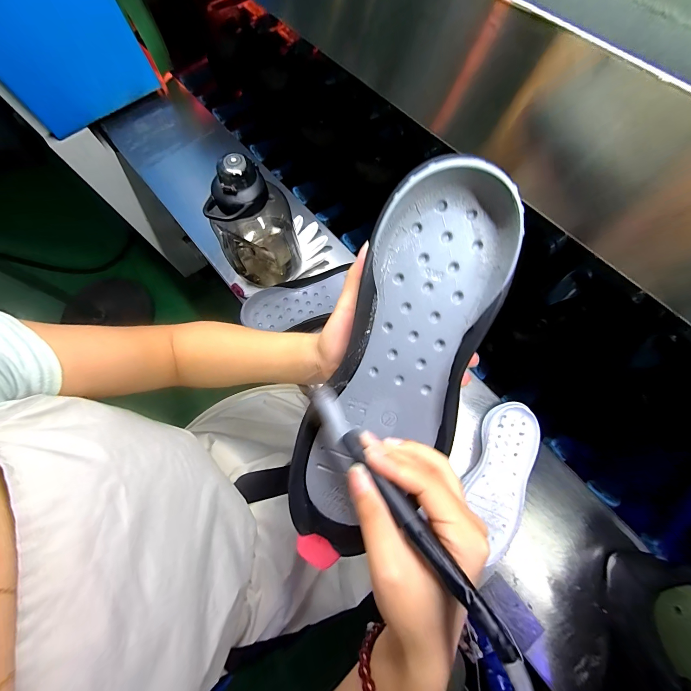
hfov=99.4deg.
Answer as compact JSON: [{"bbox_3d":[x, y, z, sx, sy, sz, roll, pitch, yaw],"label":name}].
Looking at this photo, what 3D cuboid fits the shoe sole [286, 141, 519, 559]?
[{"bbox_3d":[0.037,0.028,0.225,0.104,0.034,0.311,25,102,10],"label":"shoe sole"}]

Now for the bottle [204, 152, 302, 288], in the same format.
[{"bbox_3d":[-0.152,-0.199,0.485,0.118,0.200,0.117,-11,72,-1],"label":"bottle"}]

